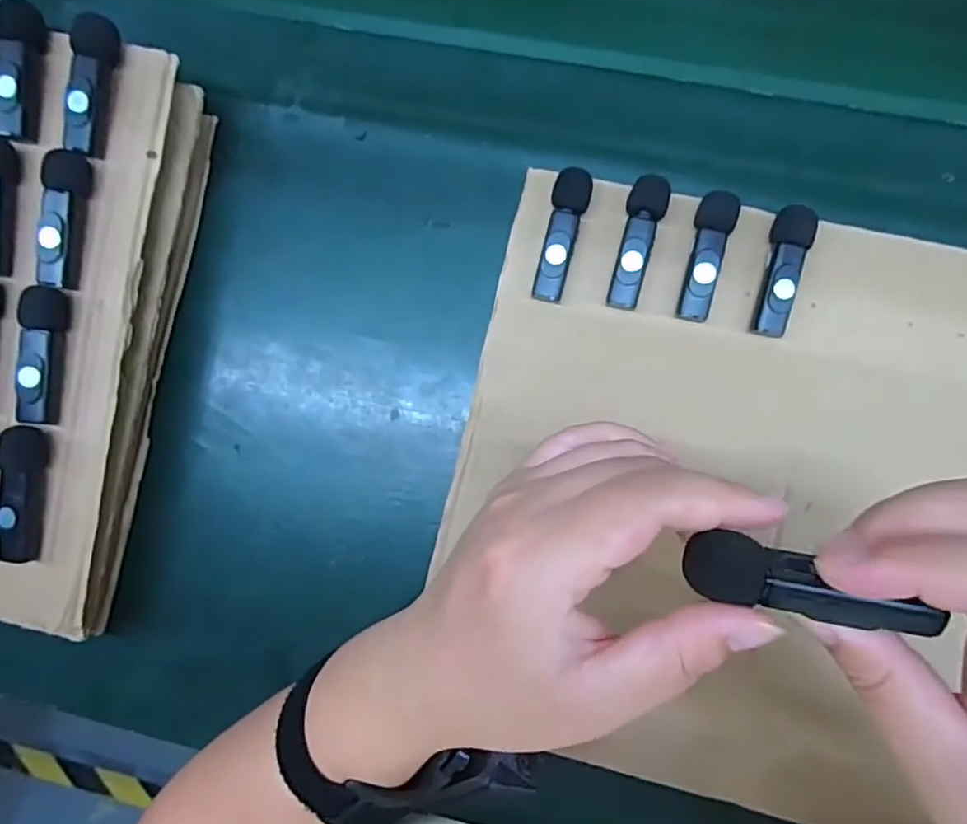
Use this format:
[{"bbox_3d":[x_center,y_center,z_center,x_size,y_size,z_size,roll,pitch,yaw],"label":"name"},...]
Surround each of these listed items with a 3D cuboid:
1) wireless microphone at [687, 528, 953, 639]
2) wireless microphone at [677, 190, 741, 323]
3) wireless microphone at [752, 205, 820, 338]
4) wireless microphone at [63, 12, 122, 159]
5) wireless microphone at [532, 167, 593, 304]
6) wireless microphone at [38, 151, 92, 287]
[{"bbox_3d":[0.088,0.048,0.165,0.064,0.012,0.018,15,86,14],"label":"wireless microphone"},{"bbox_3d":[0.112,-0.078,0.312,0.019,0.021,0.064,17,87,6],"label":"wireless microphone"},{"bbox_3d":[0.150,-0.070,0.307,0.019,0.019,0.063,14,86,6],"label":"wireless microphone"},{"bbox_3d":[-0.189,-0.156,0.294,0.012,0.020,0.065,9,86,6],"label":"wireless microphone"},{"bbox_3d":[0.040,-0.091,0.317,0.018,0.016,0.067,15,87,6],"label":"wireless microphone"},{"bbox_3d":[-0.203,-0.092,0.291,0.012,0.019,0.062,12,86,6],"label":"wireless microphone"}]

